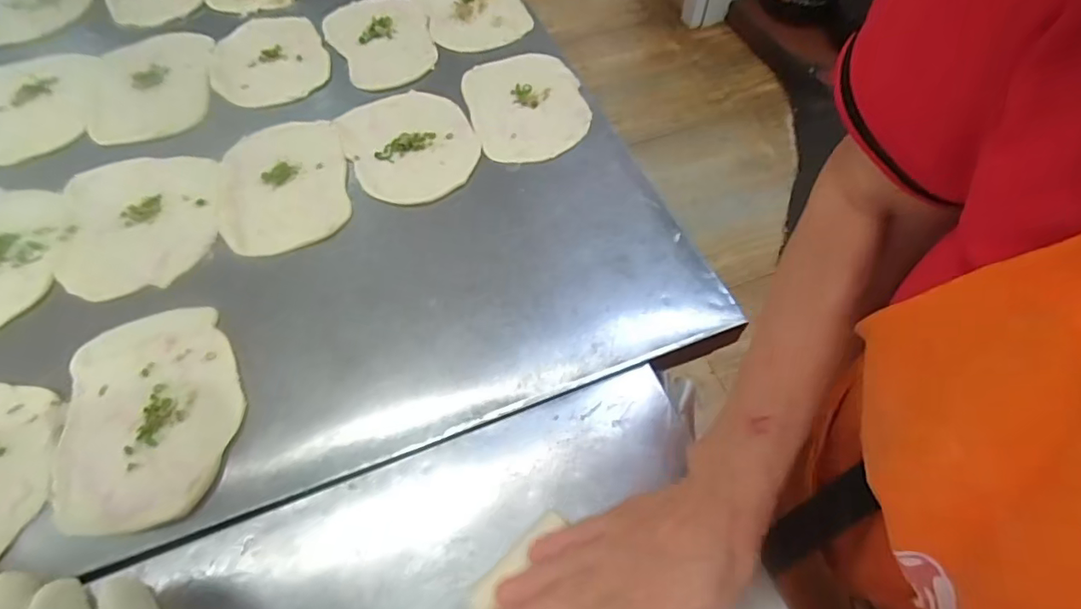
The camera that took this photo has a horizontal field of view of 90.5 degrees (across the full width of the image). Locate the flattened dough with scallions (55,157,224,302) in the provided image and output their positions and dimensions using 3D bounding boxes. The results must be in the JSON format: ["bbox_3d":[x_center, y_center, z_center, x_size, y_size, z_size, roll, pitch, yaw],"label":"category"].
[{"bbox_3d":[-0.391,-0.082,0.523,0.146,0.008,0.166,-13,61,-6],"label":"flattened dough with scallions"}]

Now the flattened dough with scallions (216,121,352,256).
[{"bbox_3d":[-0.260,-0.122,0.542,0.121,0.009,0.159,-13,61,-6],"label":"flattened dough with scallions"}]

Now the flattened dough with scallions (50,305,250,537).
[{"bbox_3d":[-0.304,0.082,0.418,0.129,0.012,0.176,-16,61,-8],"label":"flattened dough with scallions"}]

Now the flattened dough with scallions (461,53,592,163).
[{"bbox_3d":[-0.017,-0.229,0.607,0.127,0.014,0.173,-10,60,-5],"label":"flattened dough with scallions"}]

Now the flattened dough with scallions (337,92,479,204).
[{"bbox_3d":[-0.138,-0.172,0.570,0.130,0.011,0.146,-21,62,-11],"label":"flattened dough with scallions"}]

